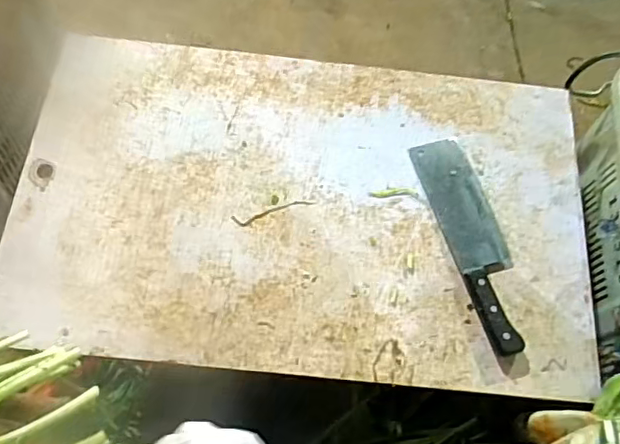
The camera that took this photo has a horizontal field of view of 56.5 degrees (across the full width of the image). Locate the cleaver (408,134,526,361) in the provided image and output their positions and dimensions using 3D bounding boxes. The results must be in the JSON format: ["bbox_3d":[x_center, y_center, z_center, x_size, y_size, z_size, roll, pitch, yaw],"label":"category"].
[{"bbox_3d":[0.195,0.016,0.669,0.069,0.016,0.263,-16,70,-9],"label":"cleaver"}]

